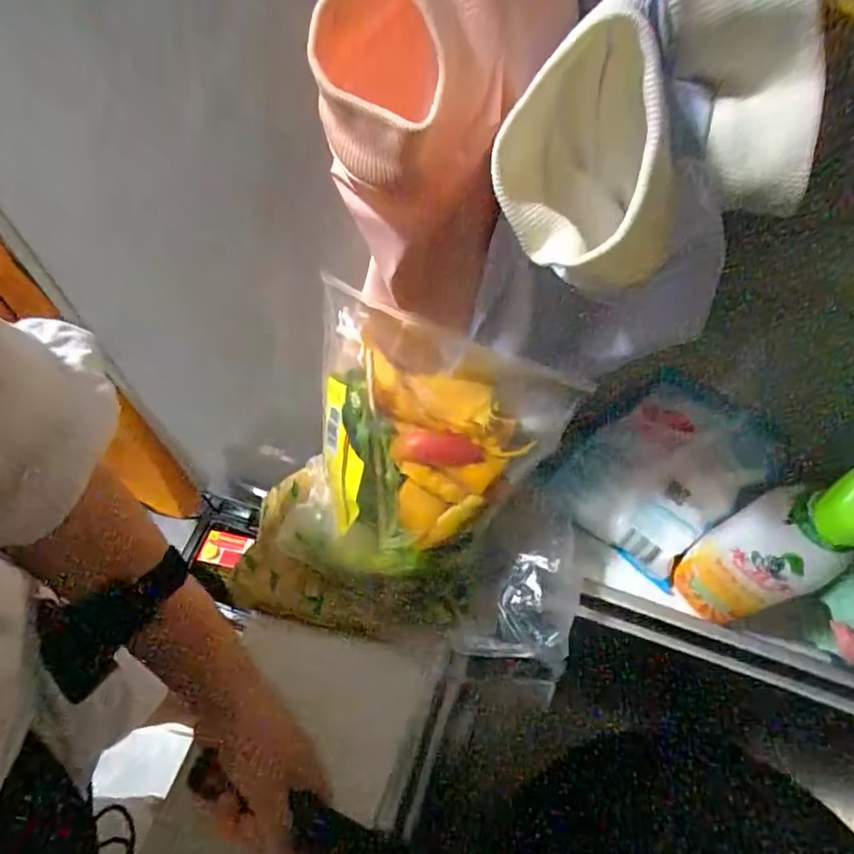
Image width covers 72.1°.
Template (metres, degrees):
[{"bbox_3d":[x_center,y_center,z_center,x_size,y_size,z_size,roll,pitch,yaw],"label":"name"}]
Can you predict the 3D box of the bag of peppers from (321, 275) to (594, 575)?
[{"bbox_3d":[-0.006,0.020,0.421,0.190,0.070,0.180,19,90,-4],"label":"bag of peppers"}]

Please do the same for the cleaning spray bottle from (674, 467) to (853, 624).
[{"bbox_3d":[0.253,0.073,0.398,0.076,0.218,0.063,-25,65,-15],"label":"cleaning spray bottle"}]

